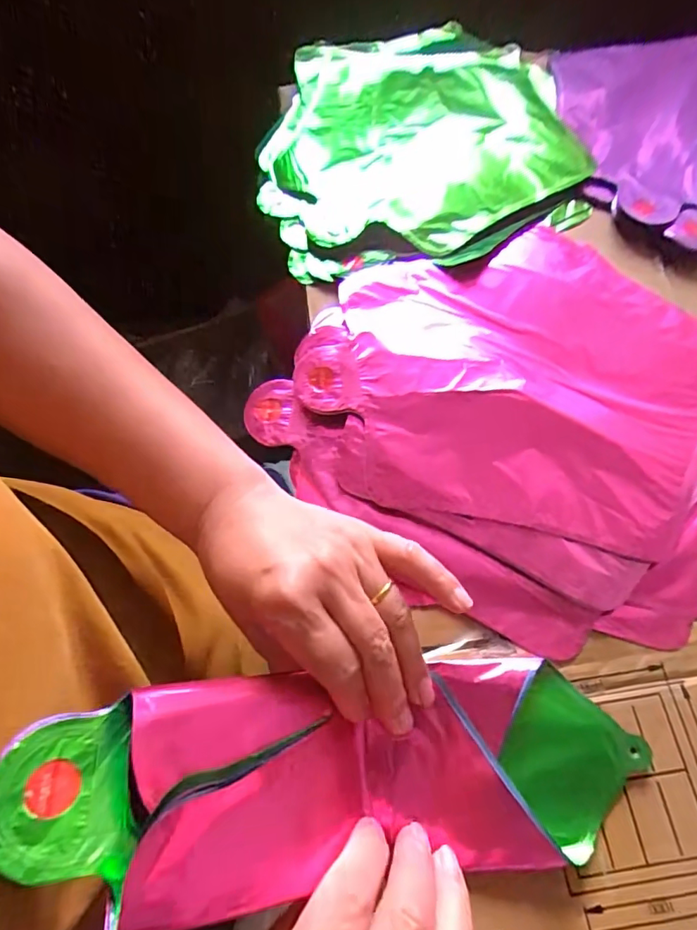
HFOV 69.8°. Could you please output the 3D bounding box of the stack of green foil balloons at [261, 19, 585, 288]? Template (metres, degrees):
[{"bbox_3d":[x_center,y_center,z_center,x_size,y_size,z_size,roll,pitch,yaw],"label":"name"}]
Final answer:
[{"bbox_3d":[0.055,-0.279,0.414,0.242,0.029,0.323,-1,67,-1],"label":"stack of green foil balloons"}]

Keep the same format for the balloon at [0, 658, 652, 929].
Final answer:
[{"bbox_3d":[0.003,0.125,0.204,0.246,0.055,0.078,10,64,-23],"label":"balloon"}]

